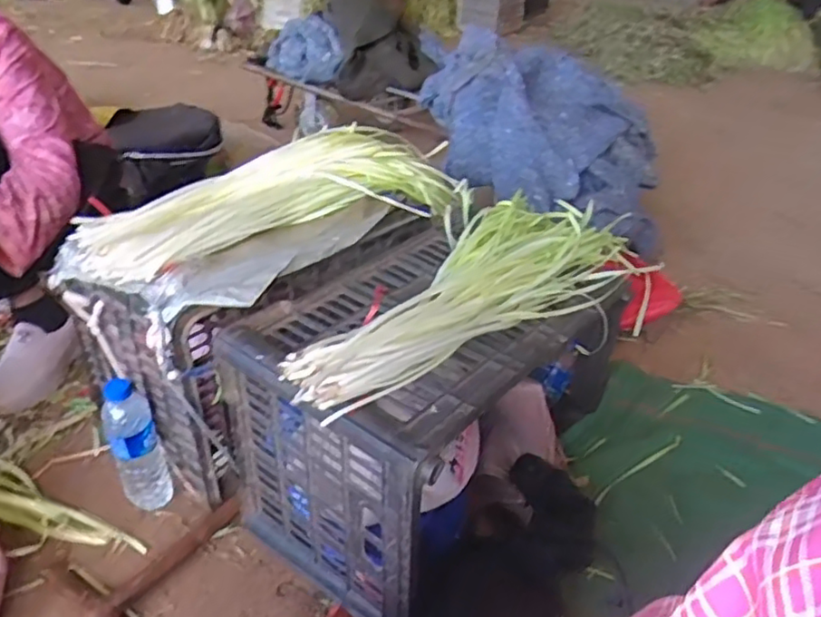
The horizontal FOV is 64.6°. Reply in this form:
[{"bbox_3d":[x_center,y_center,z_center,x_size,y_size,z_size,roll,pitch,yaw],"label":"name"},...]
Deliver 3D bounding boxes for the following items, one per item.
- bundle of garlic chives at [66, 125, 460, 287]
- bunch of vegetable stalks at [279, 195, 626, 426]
[{"bbox_3d":[-0.177,-0.154,0.901,0.563,0.087,0.173,-18,39,-28],"label":"bundle of garlic chives"},{"bbox_3d":[0.072,-0.028,0.777,0.170,0.041,0.533,28,41,33],"label":"bunch of vegetable stalks"}]

